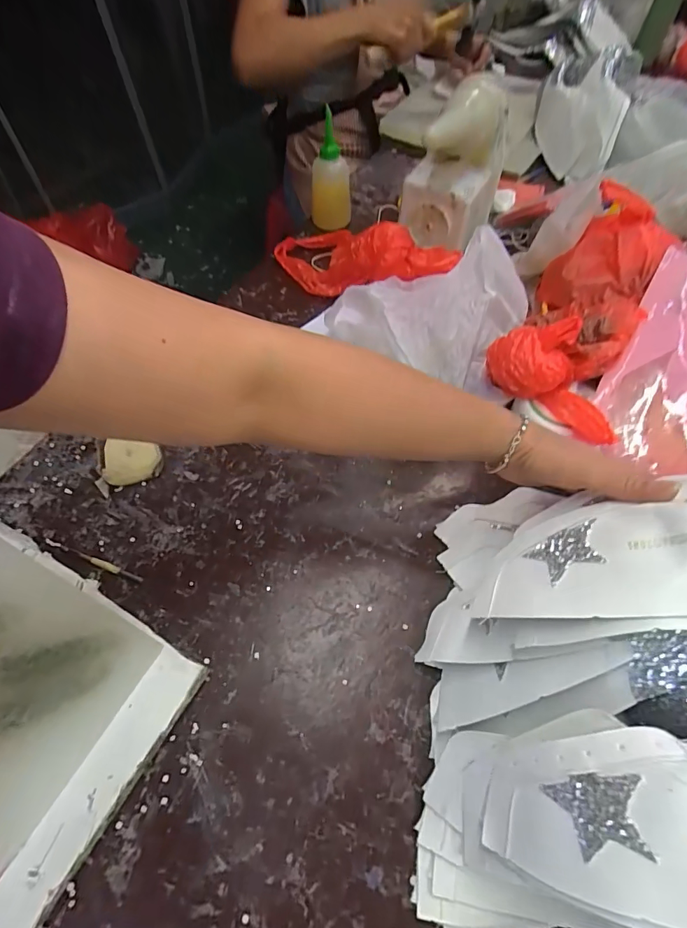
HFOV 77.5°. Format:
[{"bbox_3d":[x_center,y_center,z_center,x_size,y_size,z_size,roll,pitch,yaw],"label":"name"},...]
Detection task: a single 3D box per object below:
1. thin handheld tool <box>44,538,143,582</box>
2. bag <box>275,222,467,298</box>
[{"bbox_3d":[-0.252,0.096,0.428,0.115,0.004,0.008,17,59,11],"label":"thin handheld tool"},{"bbox_3d":[0.022,-0.306,0.622,0.279,0.070,0.116,14,57,32],"label":"bag"}]

